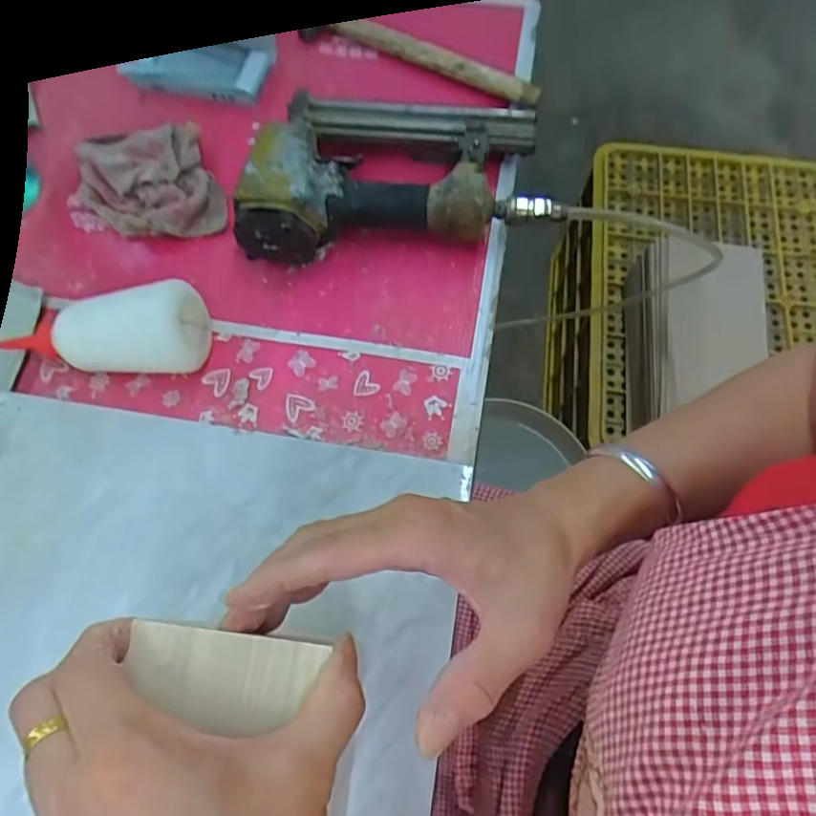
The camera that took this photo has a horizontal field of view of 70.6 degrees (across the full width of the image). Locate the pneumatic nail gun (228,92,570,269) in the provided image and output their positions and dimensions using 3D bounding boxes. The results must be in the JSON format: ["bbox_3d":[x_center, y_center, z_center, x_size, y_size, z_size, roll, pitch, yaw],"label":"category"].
[{"bbox_3d":[-0.011,-0.199,0.470,0.244,0.062,0.148,-5,68,0],"label":"pneumatic nail gun"}]

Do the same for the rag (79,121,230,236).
[{"bbox_3d":[-0.223,-0.197,0.493,0.113,0.029,0.118,-16,68,-5],"label":"rag"}]

